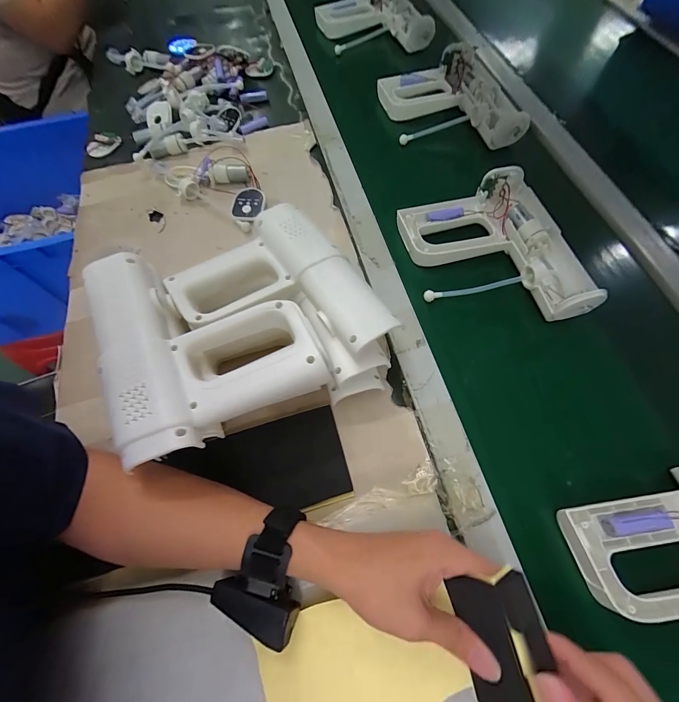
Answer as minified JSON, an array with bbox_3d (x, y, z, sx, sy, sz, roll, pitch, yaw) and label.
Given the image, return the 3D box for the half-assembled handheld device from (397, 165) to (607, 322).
[{"bbox_3d":[0.193,-0.122,0.409,0.174,0.045,0.213,-19,66,-6],"label":"half-assembled handheld device"}]

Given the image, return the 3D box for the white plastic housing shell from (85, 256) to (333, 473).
[{"bbox_3d":[-0.129,-0.022,0.304,0.179,0.038,0.204,-26,67,-9],"label":"white plastic housing shell"}]

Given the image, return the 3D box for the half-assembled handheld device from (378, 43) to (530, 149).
[{"bbox_3d":[0.180,-0.409,0.535,0.185,0.048,0.220,-15,66,-4],"label":"half-assembled handheld device"}]

